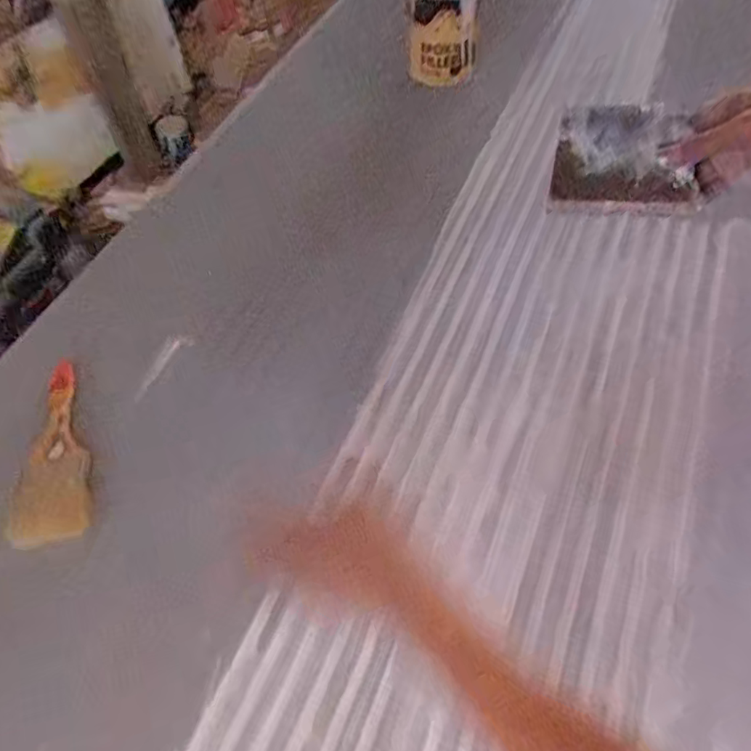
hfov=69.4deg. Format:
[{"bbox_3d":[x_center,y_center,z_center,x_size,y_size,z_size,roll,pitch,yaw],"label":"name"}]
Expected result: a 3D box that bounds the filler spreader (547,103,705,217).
[{"bbox_3d":[0.208,-0.180,0.452,0.111,0.011,0.096,8,83,19],"label":"filler spreader"}]

